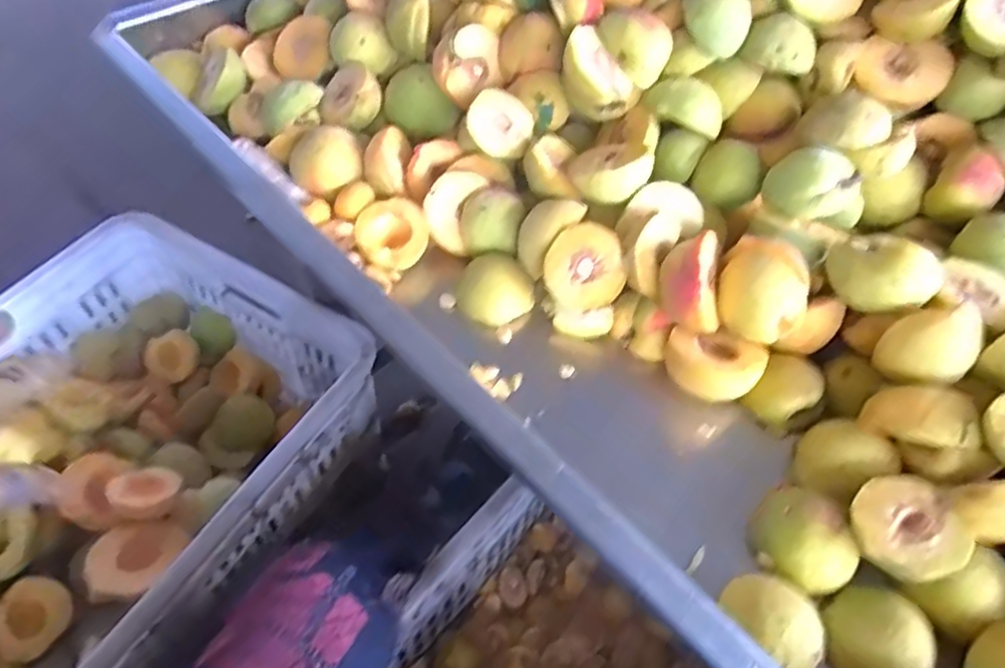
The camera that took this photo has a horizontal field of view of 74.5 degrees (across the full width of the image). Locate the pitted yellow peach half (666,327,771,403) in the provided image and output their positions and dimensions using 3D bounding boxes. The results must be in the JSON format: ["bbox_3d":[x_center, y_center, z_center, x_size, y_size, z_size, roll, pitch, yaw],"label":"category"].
[{"bbox_3d":[0.144,0.023,0.457,0.062,0.038,0.045,26,55,16],"label":"pitted yellow peach half"}]

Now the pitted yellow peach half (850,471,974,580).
[{"bbox_3d":[0.224,0.110,0.371,0.053,0.028,0.057,2,52,-2],"label":"pitted yellow peach half"}]

